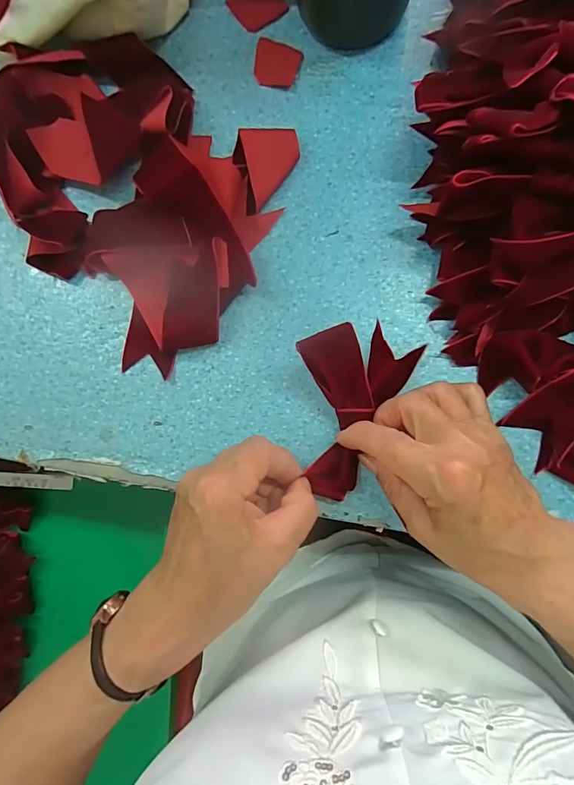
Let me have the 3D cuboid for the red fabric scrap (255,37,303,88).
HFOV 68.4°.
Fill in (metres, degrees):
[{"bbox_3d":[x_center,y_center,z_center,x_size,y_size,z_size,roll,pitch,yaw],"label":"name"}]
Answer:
[{"bbox_3d":[-0.008,-0.248,0.318,0.034,0.004,0.034,12,87,8],"label":"red fabric scrap"}]

